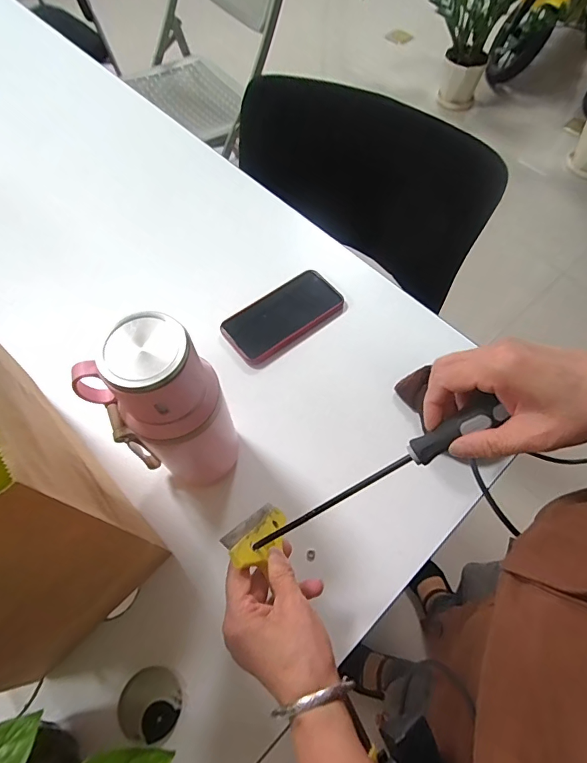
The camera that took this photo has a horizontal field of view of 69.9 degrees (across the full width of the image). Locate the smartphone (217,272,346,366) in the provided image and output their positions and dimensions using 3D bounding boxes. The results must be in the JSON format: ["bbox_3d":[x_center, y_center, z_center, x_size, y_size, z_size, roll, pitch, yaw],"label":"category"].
[{"bbox_3d":[-0.011,-0.088,0.560,0.160,0.017,0.080,-35,69,-17],"label":"smartphone"}]

